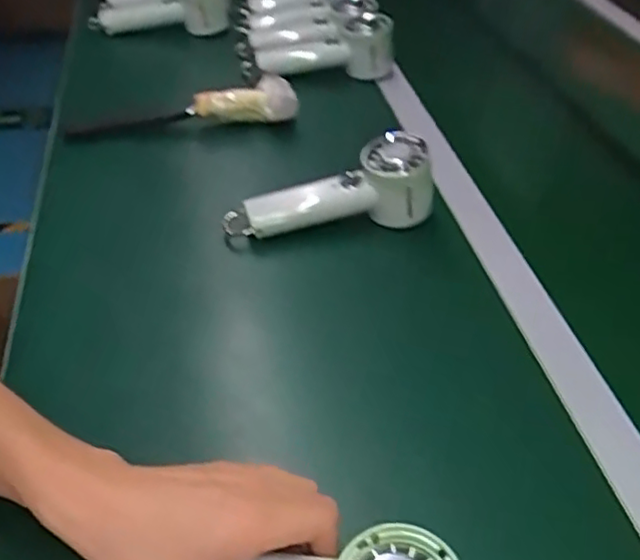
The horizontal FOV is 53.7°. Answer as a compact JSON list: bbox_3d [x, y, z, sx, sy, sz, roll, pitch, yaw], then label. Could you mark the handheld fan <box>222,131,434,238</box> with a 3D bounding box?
[{"bbox_3d":[0.009,-0.077,0.614,0.200,0.073,0.067,-13,43,5],"label":"handheld fan"}]

